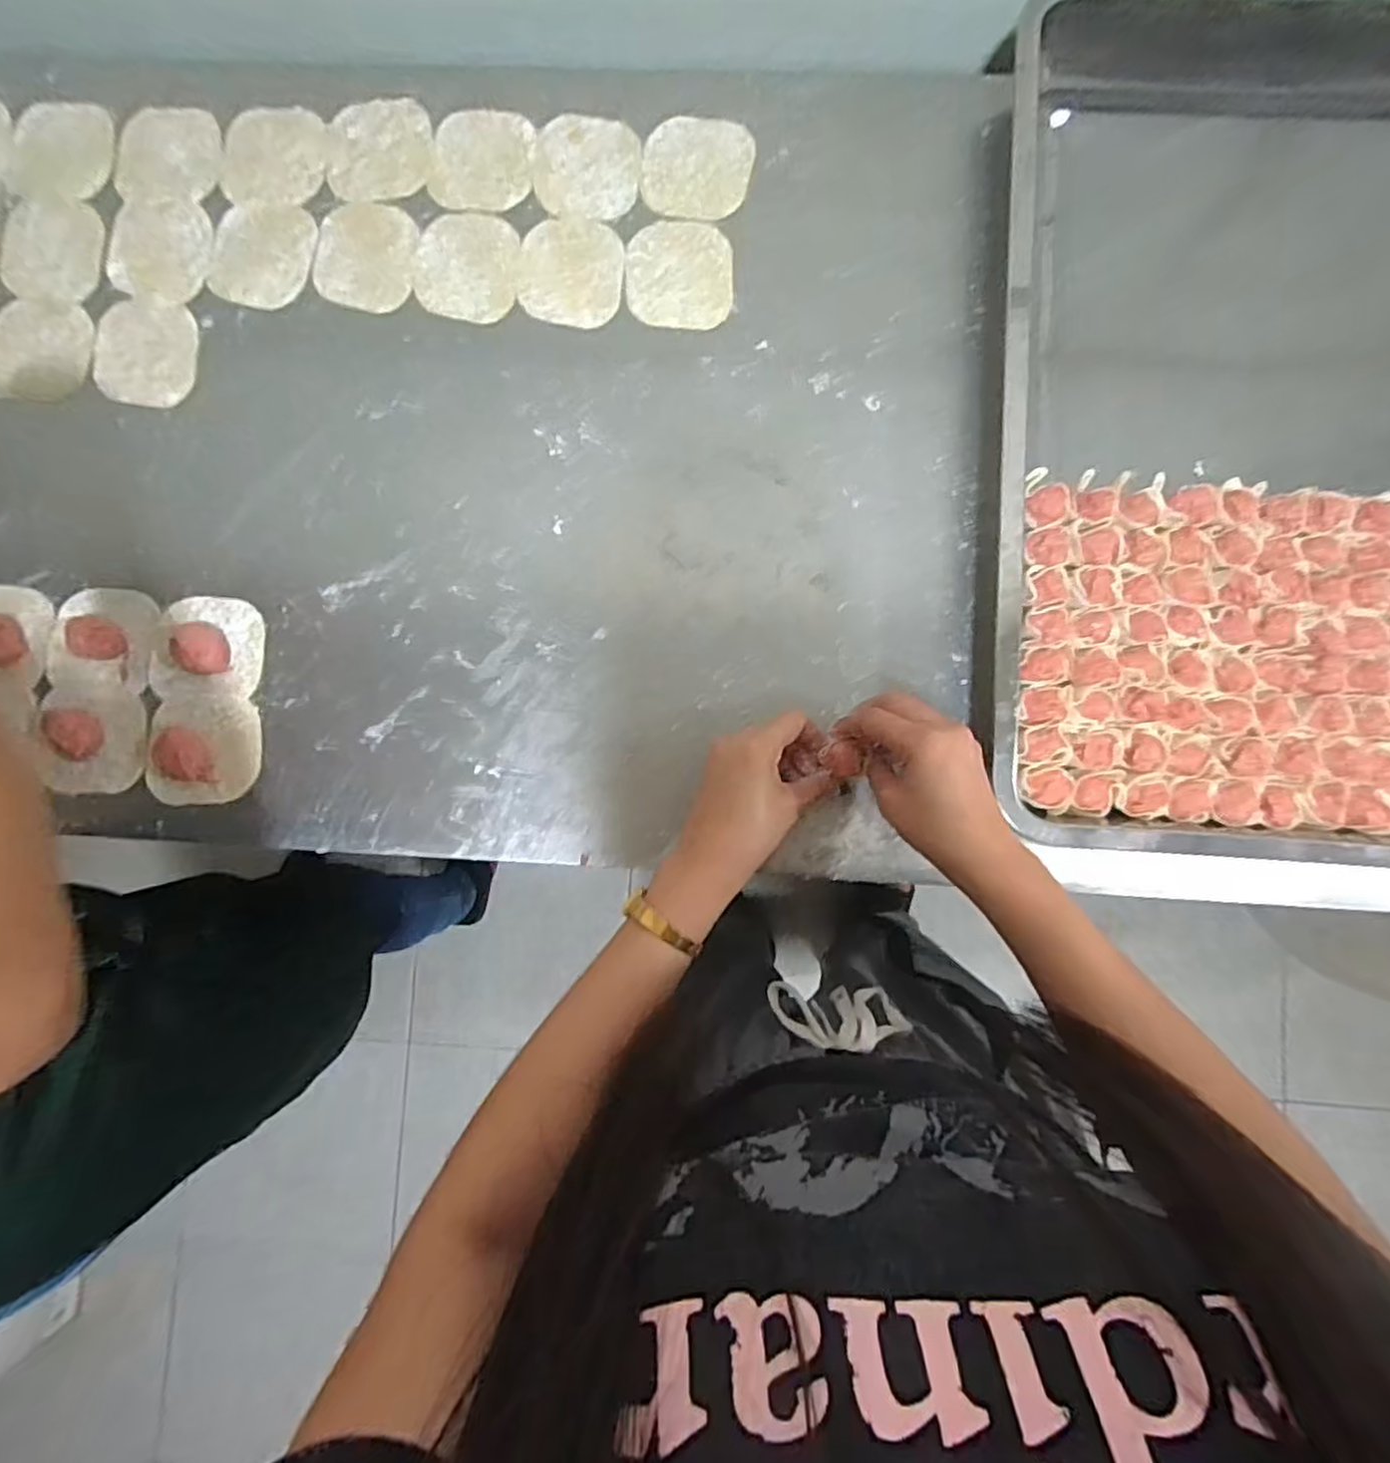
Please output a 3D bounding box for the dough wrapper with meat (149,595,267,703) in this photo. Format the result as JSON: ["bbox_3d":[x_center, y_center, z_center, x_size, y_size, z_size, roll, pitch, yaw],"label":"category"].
[{"bbox_3d":[-0.357,-0.061,0.490,0.074,0.014,0.073,0,86,1],"label":"dough wrapper with meat"}]

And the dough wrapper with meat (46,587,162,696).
[{"bbox_3d":[-0.432,-0.069,0.486,0.078,0.017,0.073,10,86,1],"label":"dough wrapper with meat"}]

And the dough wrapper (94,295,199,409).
[{"bbox_3d":[-0.417,-0.287,0.510,0.074,0.007,0.083,7,86,1],"label":"dough wrapper"}]

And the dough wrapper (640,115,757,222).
[{"bbox_3d":[0.002,-0.426,0.507,0.081,0.004,0.078,0,90,0],"label":"dough wrapper"}]

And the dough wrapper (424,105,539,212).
[{"bbox_3d":[-0.162,-0.440,0.515,0.077,0.004,0.084,0,86,1],"label":"dough wrapper"}]

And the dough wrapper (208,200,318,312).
[{"bbox_3d":[-0.330,-0.365,0.514,0.070,0.008,0.082,11,86,1],"label":"dough wrapper"}]

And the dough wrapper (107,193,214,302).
[{"bbox_3d":[-0.411,-0.374,0.516,0.081,0.004,0.081,0,86,1],"label":"dough wrapper"}]

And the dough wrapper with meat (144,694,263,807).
[{"bbox_3d":[-0.356,0.014,0.484,0.077,0.013,0.077,3,86,1],"label":"dough wrapper with meat"}]

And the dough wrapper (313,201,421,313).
[{"bbox_3d":[-0.253,-0.364,0.515,0.078,0.004,0.085,0,86,1],"label":"dough wrapper"}]

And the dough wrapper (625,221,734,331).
[{"bbox_3d":[-0.012,-0.343,0.503,0.079,0.004,0.082,0,86,1],"label":"dough wrapper"}]

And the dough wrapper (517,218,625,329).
[{"bbox_3d":[-0.094,-0.347,0.506,0.078,0.004,0.082,4,86,1],"label":"dough wrapper"}]

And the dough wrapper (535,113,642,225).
[{"bbox_3d":[-0.082,-0.433,0.512,0.080,0.004,0.084,0,86,1],"label":"dough wrapper"}]

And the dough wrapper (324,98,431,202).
[{"bbox_3d":[-0.242,-0.449,0.517,0.080,0.004,0.083,-3,86,0],"label":"dough wrapper"}]

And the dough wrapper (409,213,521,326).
[{"bbox_3d":[-0.174,-0.353,0.510,0.079,0.004,0.083,2,86,1],"label":"dough wrapper"}]

